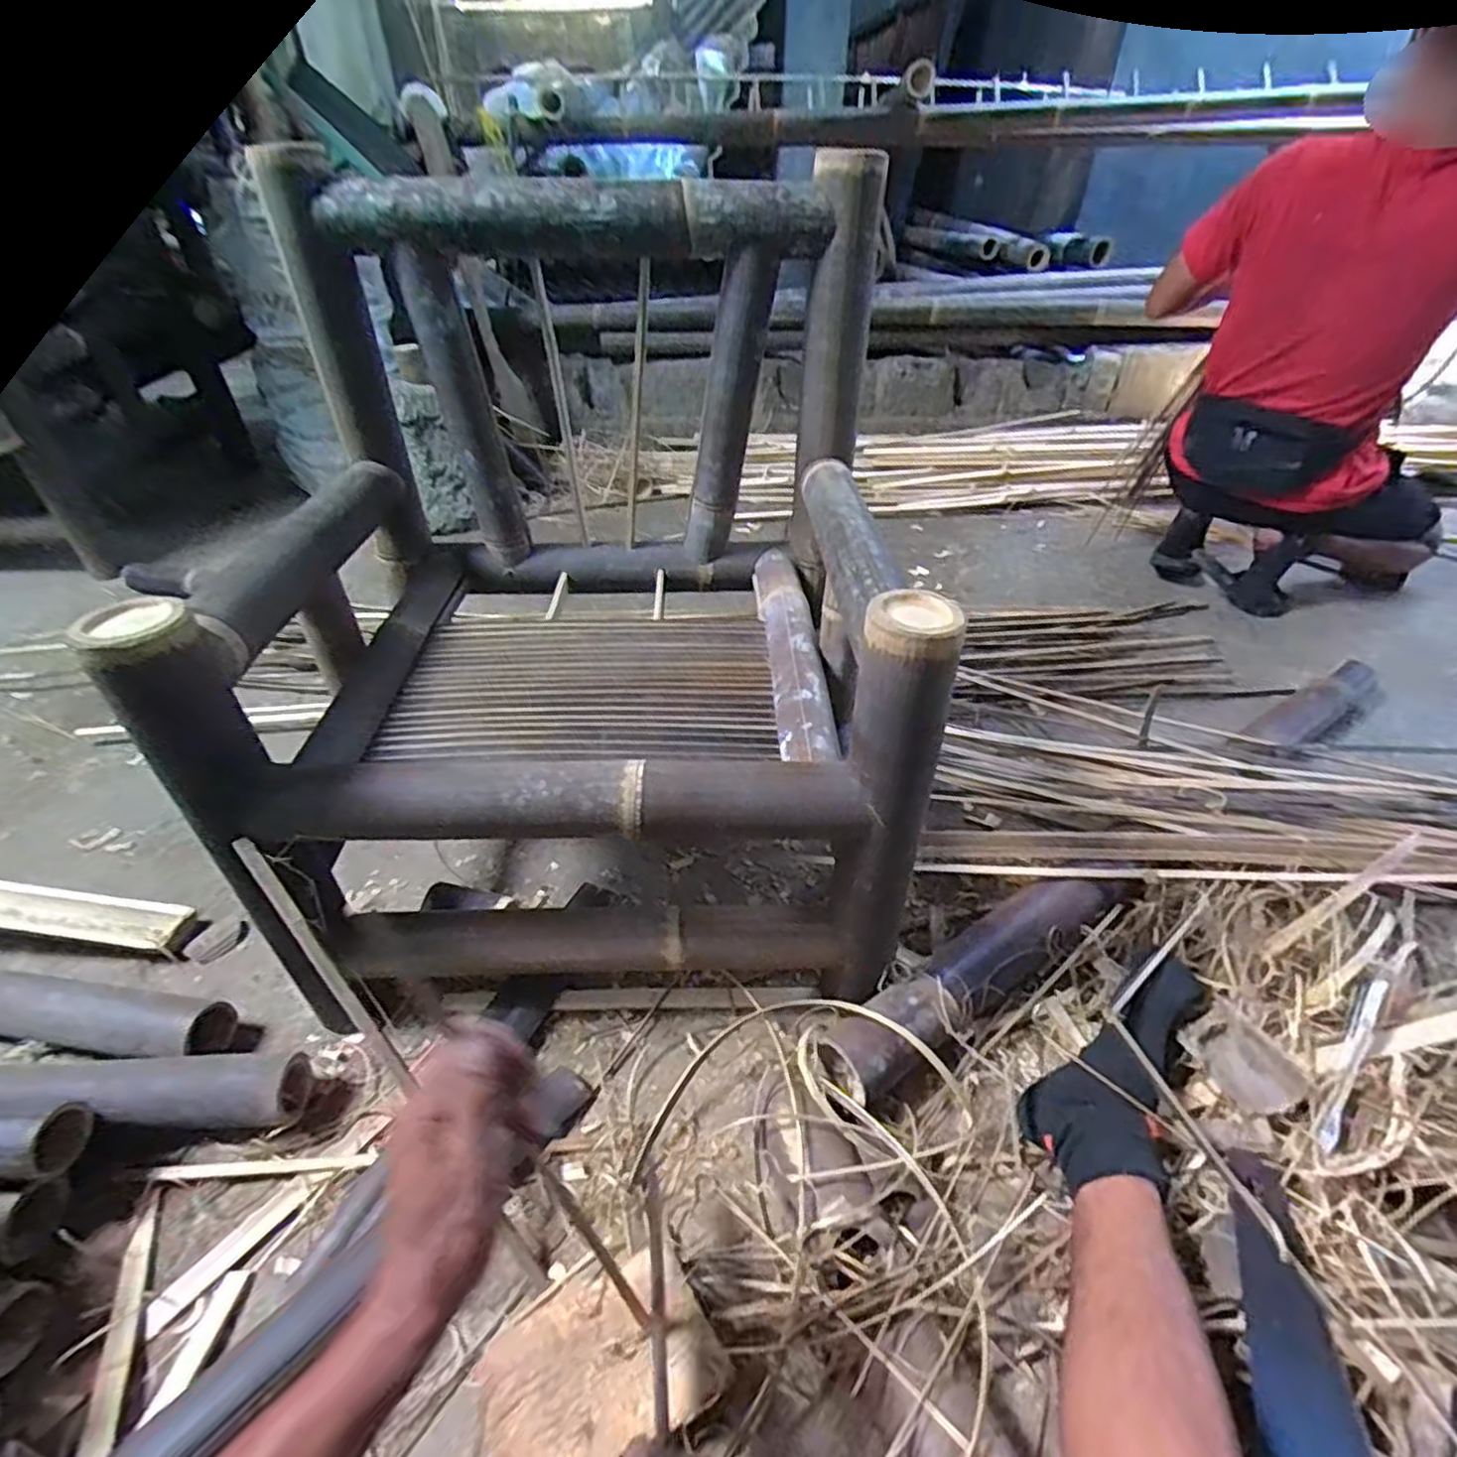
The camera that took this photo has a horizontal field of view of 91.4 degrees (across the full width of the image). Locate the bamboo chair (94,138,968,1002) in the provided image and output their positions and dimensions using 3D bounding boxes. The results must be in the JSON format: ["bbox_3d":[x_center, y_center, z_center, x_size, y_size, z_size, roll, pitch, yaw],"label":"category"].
[{"bbox_3d":[-0.137,-0.121,0.769,0.621,0.732,0.542,-2,38,-1],"label":"bamboo chair"}]

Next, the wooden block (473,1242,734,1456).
[{"bbox_3d":[-0.105,0.496,0.548,0.182,0.054,0.123,-18,41,-20],"label":"wooden block"}]

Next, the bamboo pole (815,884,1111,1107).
[{"bbox_3d":[0.276,0.275,0.799,0.392,0.075,0.074,-24,44,-27],"label":"bamboo pole"}]

